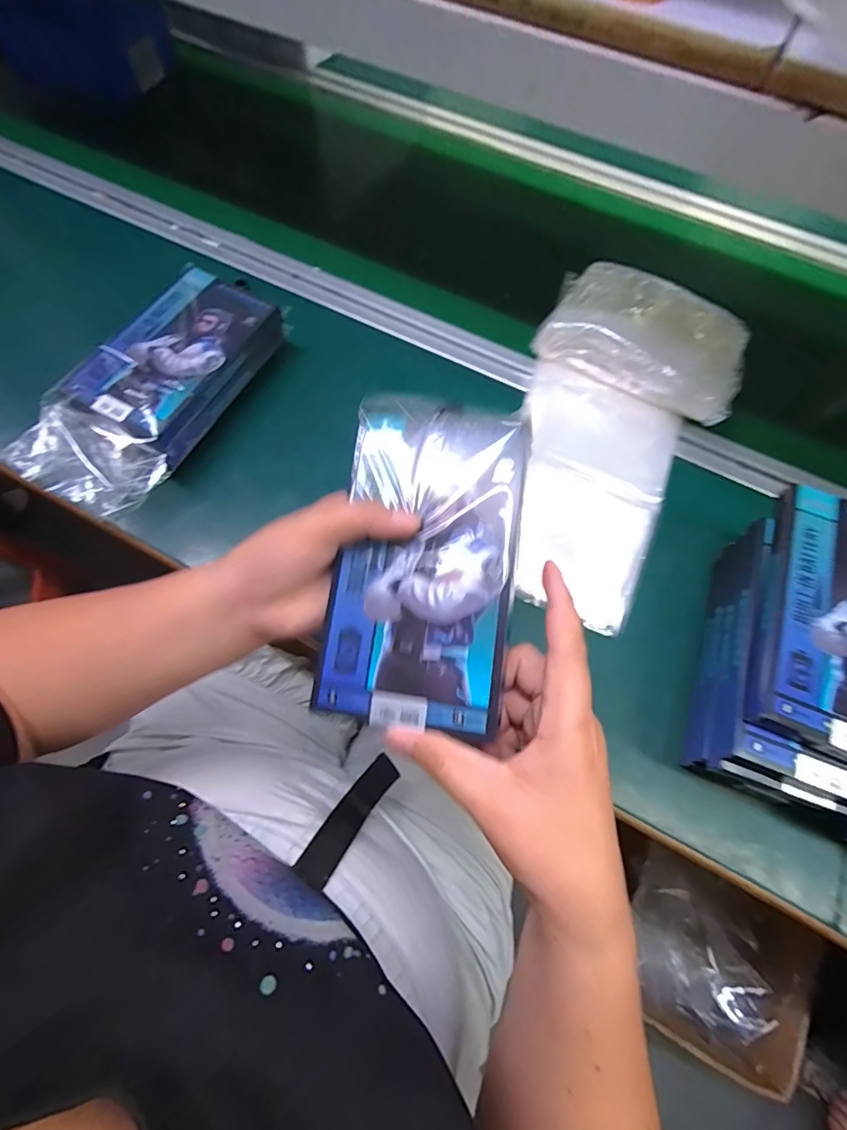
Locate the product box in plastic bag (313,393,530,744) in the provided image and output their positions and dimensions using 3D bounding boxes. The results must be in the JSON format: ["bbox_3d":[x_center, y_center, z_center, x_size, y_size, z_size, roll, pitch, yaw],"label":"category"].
[{"bbox_3d":[0.004,-0.008,0.256,0.093,0.024,0.180,6,79,14],"label":"product box in plastic bag"}]

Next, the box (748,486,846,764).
[{"bbox_3d":[0.259,0.036,0.287,0.098,0.019,0.162,21,67,6],"label":"box"}]

